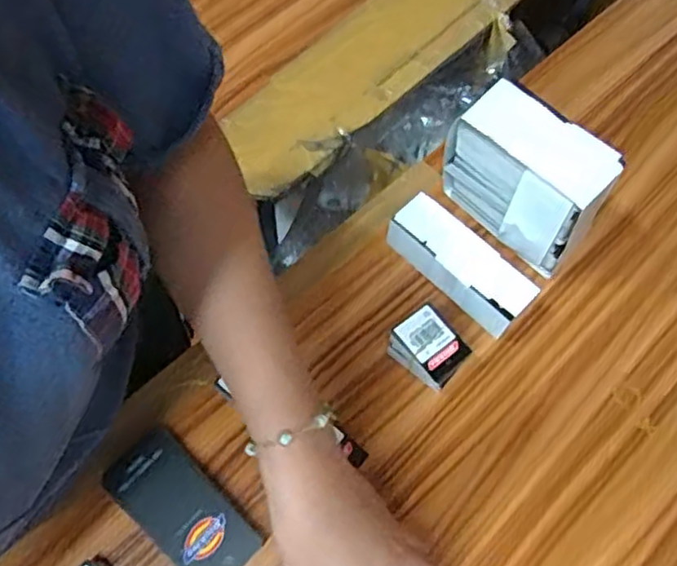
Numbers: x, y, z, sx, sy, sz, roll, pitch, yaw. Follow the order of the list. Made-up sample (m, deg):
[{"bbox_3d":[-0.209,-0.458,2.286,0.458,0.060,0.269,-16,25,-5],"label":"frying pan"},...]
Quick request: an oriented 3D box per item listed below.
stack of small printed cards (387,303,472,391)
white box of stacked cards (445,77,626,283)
[{"bbox_3d":[0.068,0.051,0.493,0.042,0.036,0.053,-42,74,-19],"label":"stack of small printed cards"},{"bbox_3d":[0.145,-0.081,0.514,0.123,0.110,0.055,42,70,14],"label":"white box of stacked cards"}]

